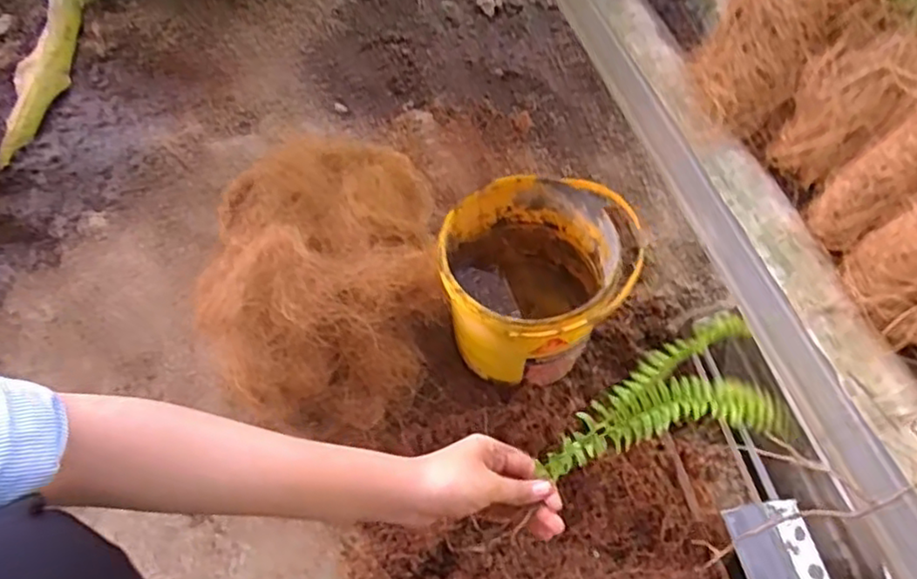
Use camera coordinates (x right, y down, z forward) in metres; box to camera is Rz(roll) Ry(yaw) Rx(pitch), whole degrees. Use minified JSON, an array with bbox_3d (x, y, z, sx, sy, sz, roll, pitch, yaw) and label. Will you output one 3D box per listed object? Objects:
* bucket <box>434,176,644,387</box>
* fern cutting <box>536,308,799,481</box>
[{"bbox_3d":[0.077,-0.010,0.751,0.184,0.175,0.192,0,61,0],"label":"bucket"},{"bbox_3d":[0.158,0.094,0.533,0.173,0.047,0.102,-28,22,26],"label":"fern cutting"}]

